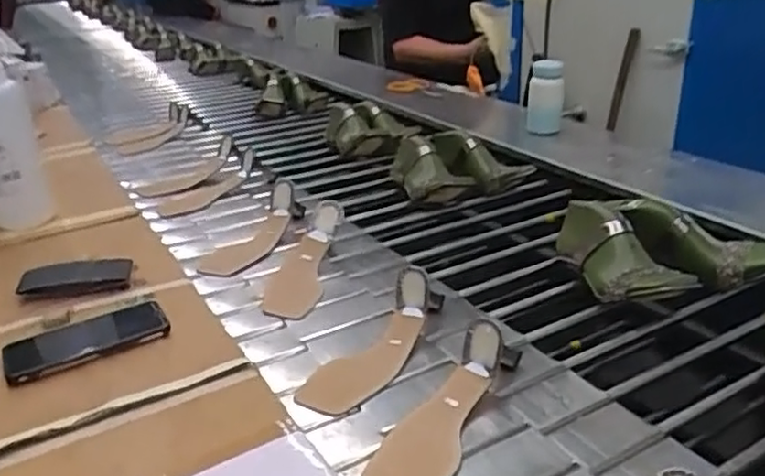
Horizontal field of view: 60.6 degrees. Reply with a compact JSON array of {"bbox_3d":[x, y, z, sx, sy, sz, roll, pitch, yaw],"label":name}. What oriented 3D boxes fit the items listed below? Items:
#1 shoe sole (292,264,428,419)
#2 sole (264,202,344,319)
[{"bbox_3d":[-0.010,0.112,0.736,0.080,0.074,0.212,12,29,27],"label":"shoe sole"},{"bbox_3d":[-0.119,0.029,0.921,0.087,0.086,0.215,3,26,10],"label":"sole"}]

